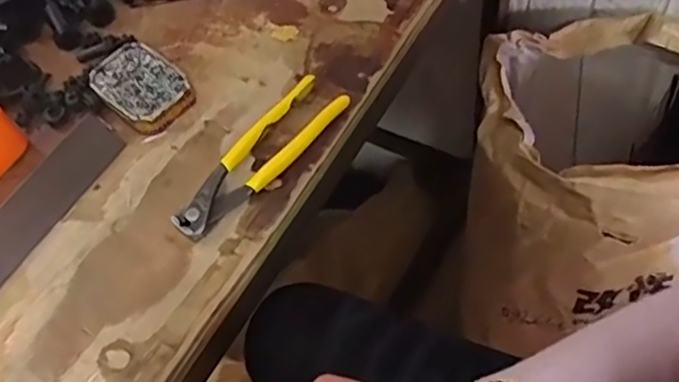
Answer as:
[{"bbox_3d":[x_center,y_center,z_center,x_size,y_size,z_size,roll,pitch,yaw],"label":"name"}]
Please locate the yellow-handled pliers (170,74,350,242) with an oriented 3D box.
[{"bbox_3d":[-0.061,-0.026,0.500,0.044,0.026,0.164,33,67,26],"label":"yellow-handled pliers"}]

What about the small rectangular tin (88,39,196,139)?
[{"bbox_3d":[-0.168,-0.089,0.548,0.086,0.022,0.060,35,67,26],"label":"small rectangular tin"}]

